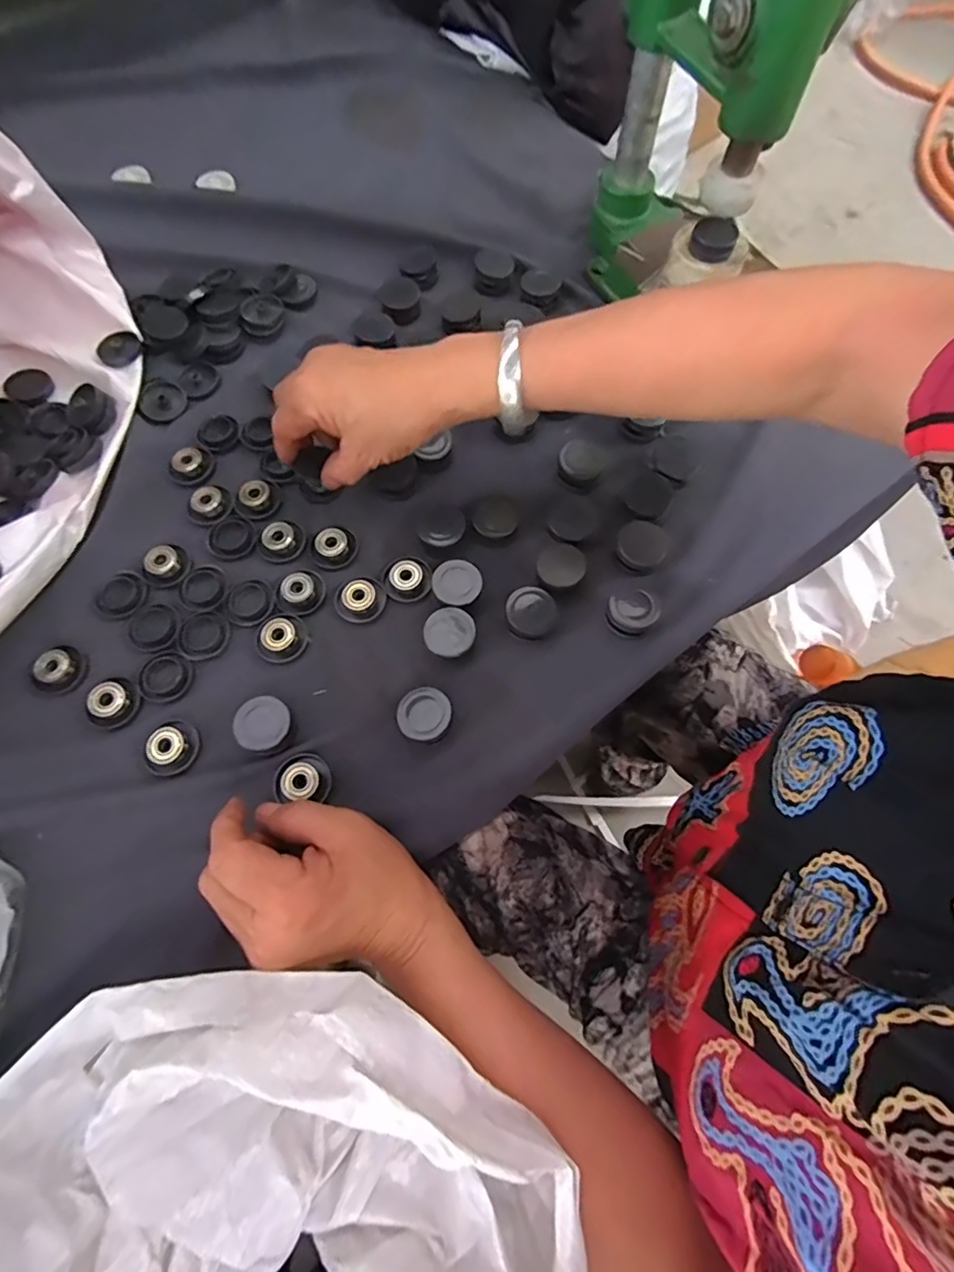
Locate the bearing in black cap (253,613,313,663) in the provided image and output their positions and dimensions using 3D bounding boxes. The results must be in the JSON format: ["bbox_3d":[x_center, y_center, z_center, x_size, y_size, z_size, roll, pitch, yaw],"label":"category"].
[{"bbox_3d":[-0.127,0.001,0.372,0.030,0.012,0.033,40,72,15],"label":"bearing in black cap"}]

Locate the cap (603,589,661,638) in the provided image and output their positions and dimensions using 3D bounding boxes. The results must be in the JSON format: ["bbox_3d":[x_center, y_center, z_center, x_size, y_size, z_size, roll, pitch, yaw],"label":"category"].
[{"bbox_3d":[0.101,-0.013,0.372,0.029,0.022,0.029,0,67,-1],"label":"cap"}]

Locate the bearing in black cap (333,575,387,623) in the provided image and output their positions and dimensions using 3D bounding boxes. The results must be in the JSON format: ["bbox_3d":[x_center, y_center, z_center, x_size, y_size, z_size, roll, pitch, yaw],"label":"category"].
[{"bbox_3d":[-0.079,-0.027,0.382,0.033,0.012,0.034,0,67,-1],"label":"bearing in black cap"}]

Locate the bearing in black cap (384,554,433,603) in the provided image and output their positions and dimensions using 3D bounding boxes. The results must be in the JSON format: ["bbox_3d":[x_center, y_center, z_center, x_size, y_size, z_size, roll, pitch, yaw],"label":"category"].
[{"bbox_3d":[-0.047,-0.040,0.389,0.031,0.012,0.033,0,67,-1],"label":"bearing in black cap"}]

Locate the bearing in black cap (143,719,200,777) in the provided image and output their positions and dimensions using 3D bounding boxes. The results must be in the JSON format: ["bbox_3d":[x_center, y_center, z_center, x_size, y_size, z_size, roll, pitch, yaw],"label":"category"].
[{"bbox_3d":[-0.186,0.068,0.347,0.028,0.011,0.033,25,69,10],"label":"bearing in black cap"}]

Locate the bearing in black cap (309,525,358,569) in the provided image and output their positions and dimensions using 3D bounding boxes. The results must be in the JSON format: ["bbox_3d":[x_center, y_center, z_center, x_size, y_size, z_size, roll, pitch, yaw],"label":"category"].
[{"bbox_3d":[-0.100,-0.062,0.396,0.032,0.015,0.027,-19,69,-8],"label":"bearing in black cap"}]

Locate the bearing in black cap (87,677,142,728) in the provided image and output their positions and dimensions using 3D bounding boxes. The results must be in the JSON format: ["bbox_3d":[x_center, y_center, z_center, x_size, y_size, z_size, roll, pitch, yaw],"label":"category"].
[{"bbox_3d":[-0.225,0.041,0.355,0.028,0.009,0.030,29,70,11],"label":"bearing in black cap"}]

